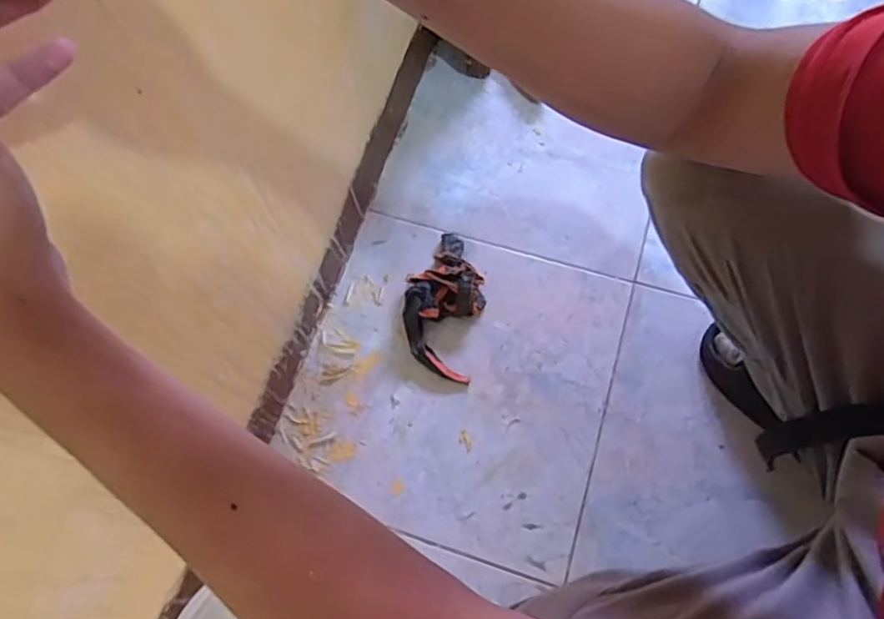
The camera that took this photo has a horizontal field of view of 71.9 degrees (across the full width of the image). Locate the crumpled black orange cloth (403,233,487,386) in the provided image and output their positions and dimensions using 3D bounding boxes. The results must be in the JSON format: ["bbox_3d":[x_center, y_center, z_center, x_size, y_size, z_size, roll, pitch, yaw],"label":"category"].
[{"bbox_3d":[0.004,-0.013,0.790,0.100,0.041,0.193,13,70,7],"label":"crumpled black orange cloth"}]

